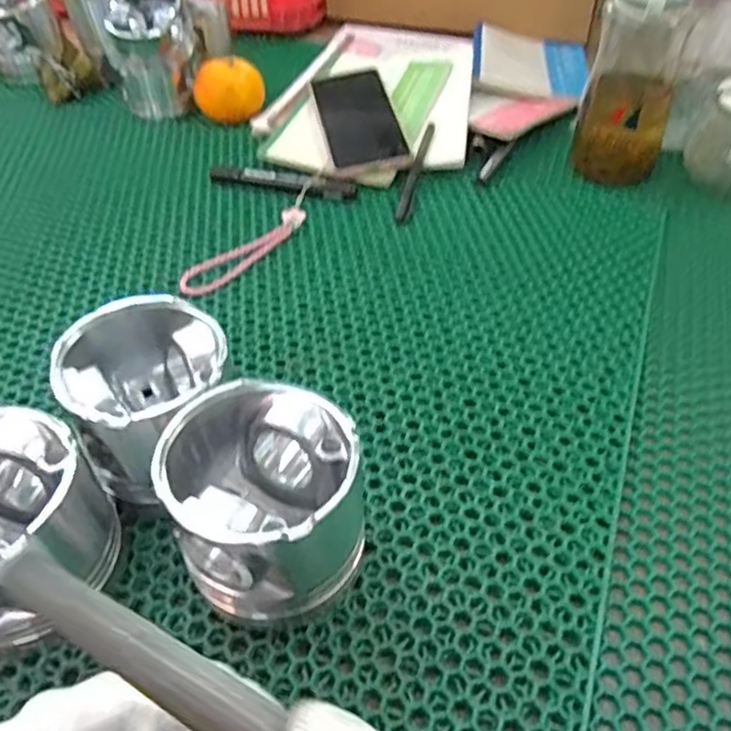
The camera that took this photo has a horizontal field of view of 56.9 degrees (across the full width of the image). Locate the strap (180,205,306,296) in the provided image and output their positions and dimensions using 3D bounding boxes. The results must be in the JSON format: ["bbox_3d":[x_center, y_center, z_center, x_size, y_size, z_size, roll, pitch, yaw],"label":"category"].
[{"bbox_3d":[-0.099,-0.098,0.571,0.037,0.004,0.141,31,55,27],"label":"strap"}]

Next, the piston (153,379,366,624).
[{"bbox_3d":[-0.049,0.071,0.346,0.089,0.095,0.097,-1,47,1],"label":"piston"}]

